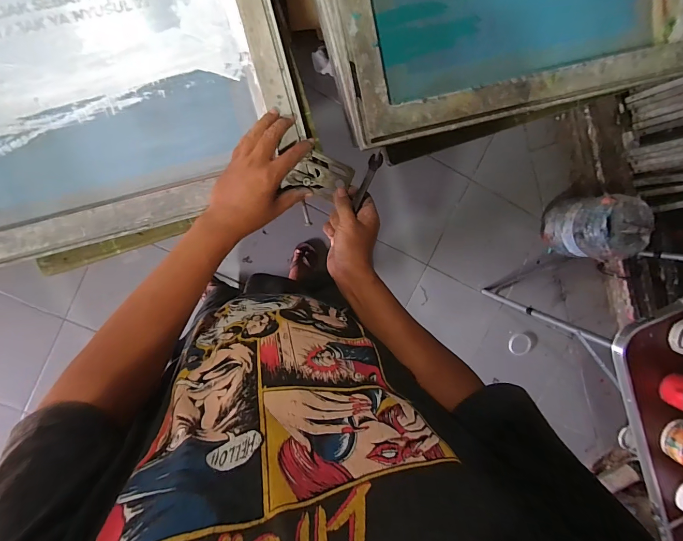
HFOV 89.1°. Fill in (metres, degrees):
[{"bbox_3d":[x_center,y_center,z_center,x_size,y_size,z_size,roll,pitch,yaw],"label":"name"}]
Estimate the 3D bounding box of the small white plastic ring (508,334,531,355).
[{"bbox_3d":[0.825,0.342,1.602,0.116,0.011,0.109,-2,107,-8],"label":"small white plastic ring"}]

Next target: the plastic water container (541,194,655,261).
[{"bbox_3d":[1.012,-0.172,1.408,0.238,0.306,0.246,-5,98,-5],"label":"plastic water container"}]

